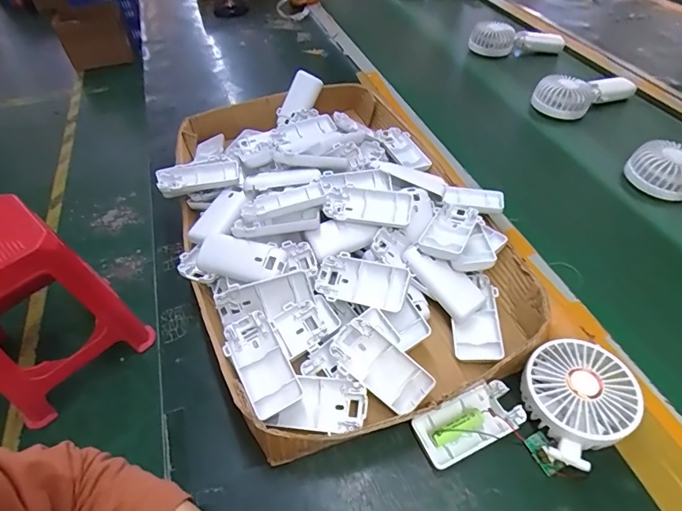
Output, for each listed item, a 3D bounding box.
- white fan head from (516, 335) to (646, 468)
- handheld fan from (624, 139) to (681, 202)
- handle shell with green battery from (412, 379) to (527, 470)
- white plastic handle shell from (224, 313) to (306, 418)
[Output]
[{"bbox_3d":[0.200,0.125,0.363,0.097,0.043,0.087,-26,51,-19],"label":"white fan head"},{"bbox_3d":[0.492,-0.120,0.569,0.181,0.049,0.078,-5,47,0],"label":"handheld fan"},{"bbox_3d":[0.113,0.148,0.371,0.096,0.018,0.048,-22,50,-15],"label":"handle shell with green battery"},{"bbox_3d":[-0.074,0.100,0.386,0.047,0.016,0.094,-29,63,-3],"label":"white plastic handle shell"}]

